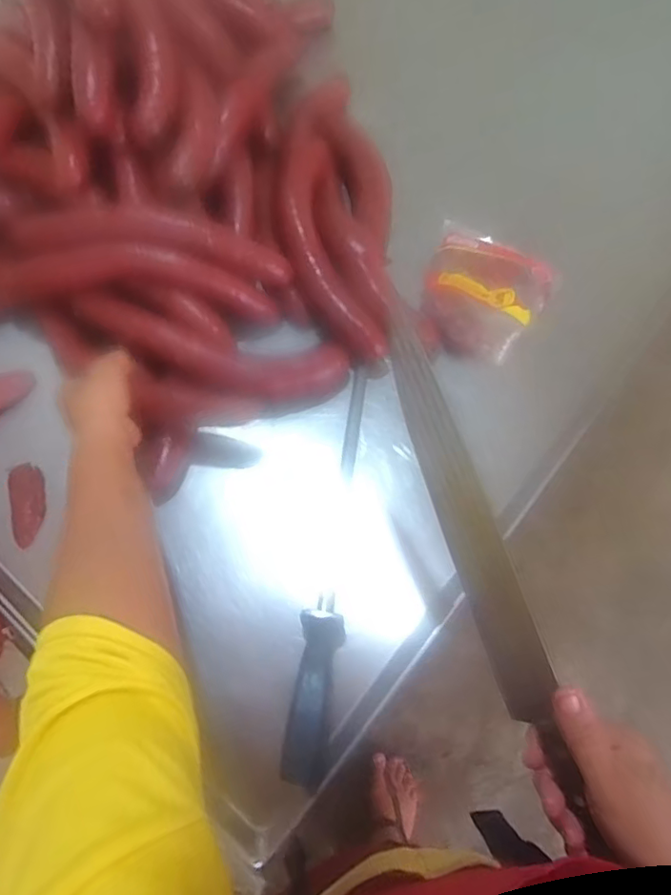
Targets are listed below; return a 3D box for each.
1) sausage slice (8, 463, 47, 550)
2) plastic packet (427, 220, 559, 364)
[{"bbox_3d":[-0.288,0.054,0.534,0.030,0.015,0.075,-6,78,-2],"label":"sausage slice"},{"bbox_3d":[0.158,-0.166,0.598,0.124,0.030,0.161,20,67,9],"label":"plastic packet"}]

